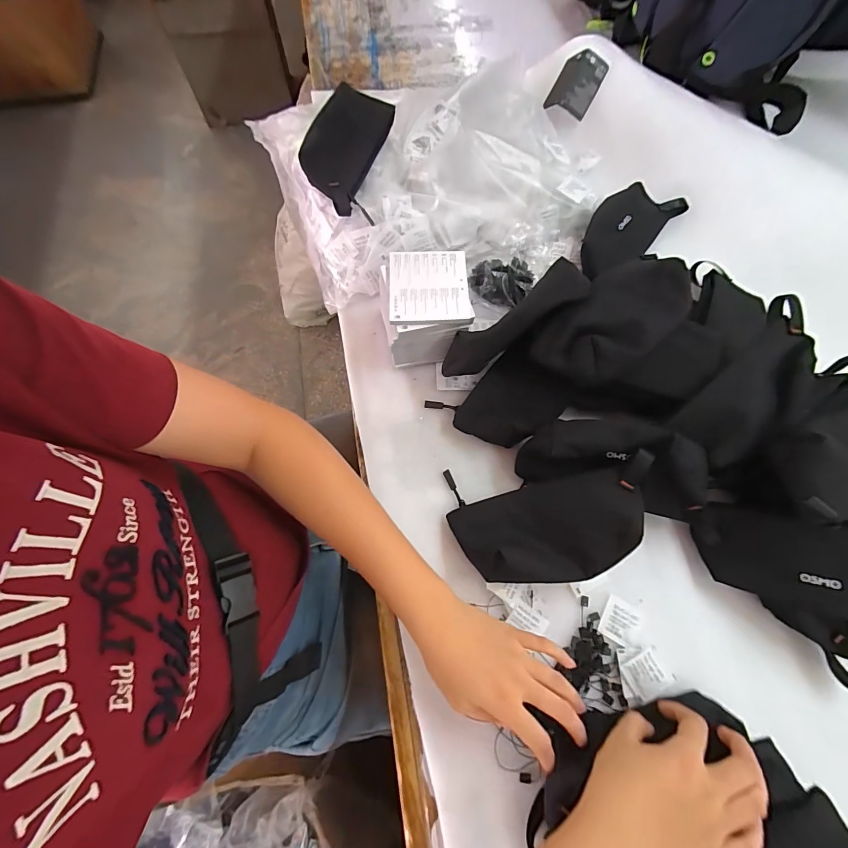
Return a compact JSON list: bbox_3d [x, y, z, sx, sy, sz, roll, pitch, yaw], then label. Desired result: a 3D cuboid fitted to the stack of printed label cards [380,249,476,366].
[{"bbox_3d":[0.001,-0.141,0.486,0.102,0.088,0.110,-6,69,-3],"label":"stack of printed label cards"}]

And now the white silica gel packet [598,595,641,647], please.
[{"bbox_3d":[0.202,0.204,0.404,0.034,0.004,0.041,31,72,10],"label":"white silica gel packet"}]

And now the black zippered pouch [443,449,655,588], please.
[{"bbox_3d":[0.127,0.100,0.397,0.199,0.034,0.109,-9,63,11],"label":"black zippered pouch"}]

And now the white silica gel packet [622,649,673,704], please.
[{"bbox_3d":[0.218,0.244,0.381,0.038,0.007,0.036,-27,72,-11],"label":"white silica gel packet"}]

